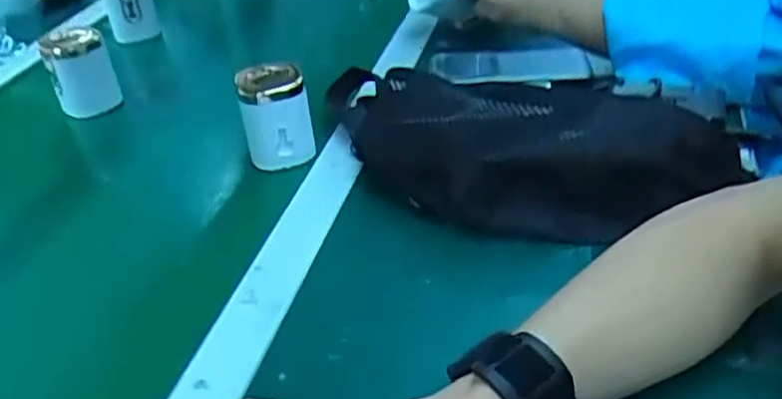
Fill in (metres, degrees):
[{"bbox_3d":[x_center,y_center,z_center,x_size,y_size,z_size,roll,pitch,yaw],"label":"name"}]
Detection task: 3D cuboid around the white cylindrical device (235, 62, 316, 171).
[{"bbox_3d":[-0.096,-0.076,0.612,0.058,0.080,0.055,-10,35,-7],"label":"white cylindrical device"}]

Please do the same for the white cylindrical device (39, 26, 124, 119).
[{"bbox_3d":[-0.317,-0.132,0.744,0.058,0.075,0.071,-20,37,-19],"label":"white cylindrical device"}]

